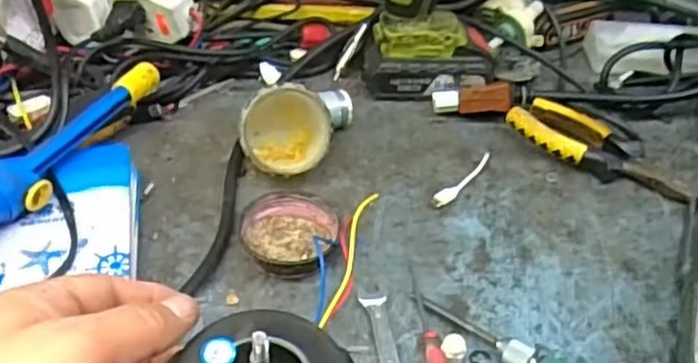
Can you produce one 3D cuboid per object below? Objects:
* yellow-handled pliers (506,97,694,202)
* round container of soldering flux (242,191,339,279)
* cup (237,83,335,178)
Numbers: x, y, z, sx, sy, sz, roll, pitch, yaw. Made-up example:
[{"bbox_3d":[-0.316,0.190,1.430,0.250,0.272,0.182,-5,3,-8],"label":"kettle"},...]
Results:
[{"bbox_3d":[0.183,-0.022,0.529,0.133,0.022,0.046,28,47,25],"label":"yellow-handled pliers"},{"bbox_3d":[-0.038,0.034,0.448,0.057,0.019,0.057,2,41,-2],"label":"round container of soldering flux"},{"bbox_3d":[-0.044,-0.034,0.492,0.063,0.038,0.060,1,82,-4],"label":"cup"}]

